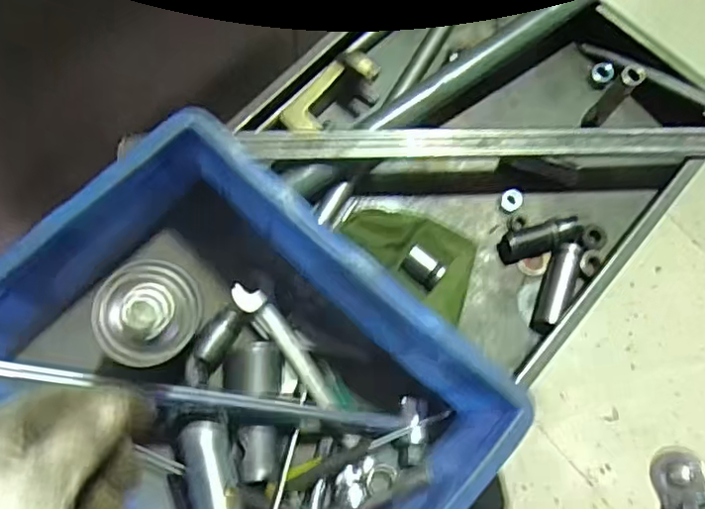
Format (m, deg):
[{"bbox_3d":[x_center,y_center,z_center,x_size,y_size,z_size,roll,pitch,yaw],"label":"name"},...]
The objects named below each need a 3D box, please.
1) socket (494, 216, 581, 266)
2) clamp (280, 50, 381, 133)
[{"bbox_3d":[0.186,-0.016,0.619,0.083,0.022,0.028,-14,75,-9],"label":"socket"},{"bbox_3d":[-0.024,-0.159,0.620,0.102,0.028,0.044,-38,80,-15],"label":"clamp"}]

